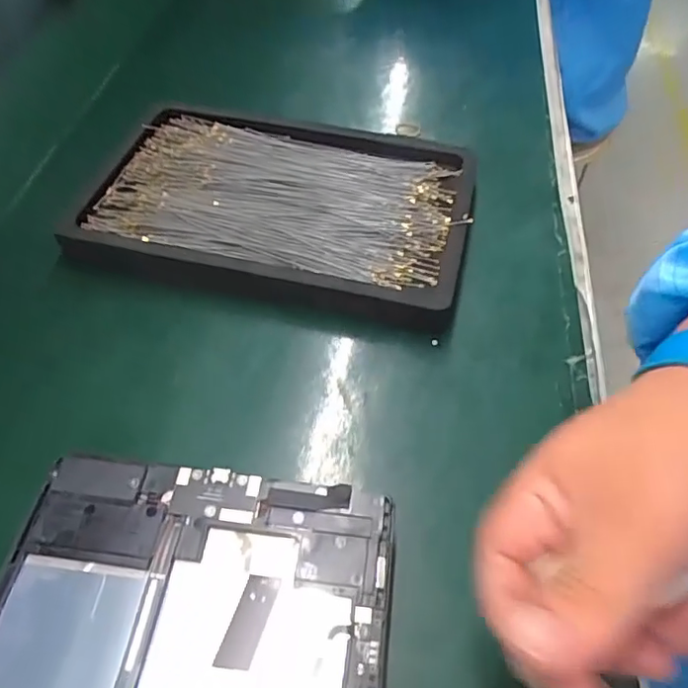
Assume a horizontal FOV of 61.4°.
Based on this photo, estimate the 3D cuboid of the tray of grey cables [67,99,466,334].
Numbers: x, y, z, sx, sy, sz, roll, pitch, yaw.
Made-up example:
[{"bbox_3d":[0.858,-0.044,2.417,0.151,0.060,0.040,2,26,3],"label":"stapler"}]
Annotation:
[{"bbox_3d":[-0.042,-0.095,0.378,0.241,0.019,0.160,10,53,7],"label":"tray of grey cables"}]

